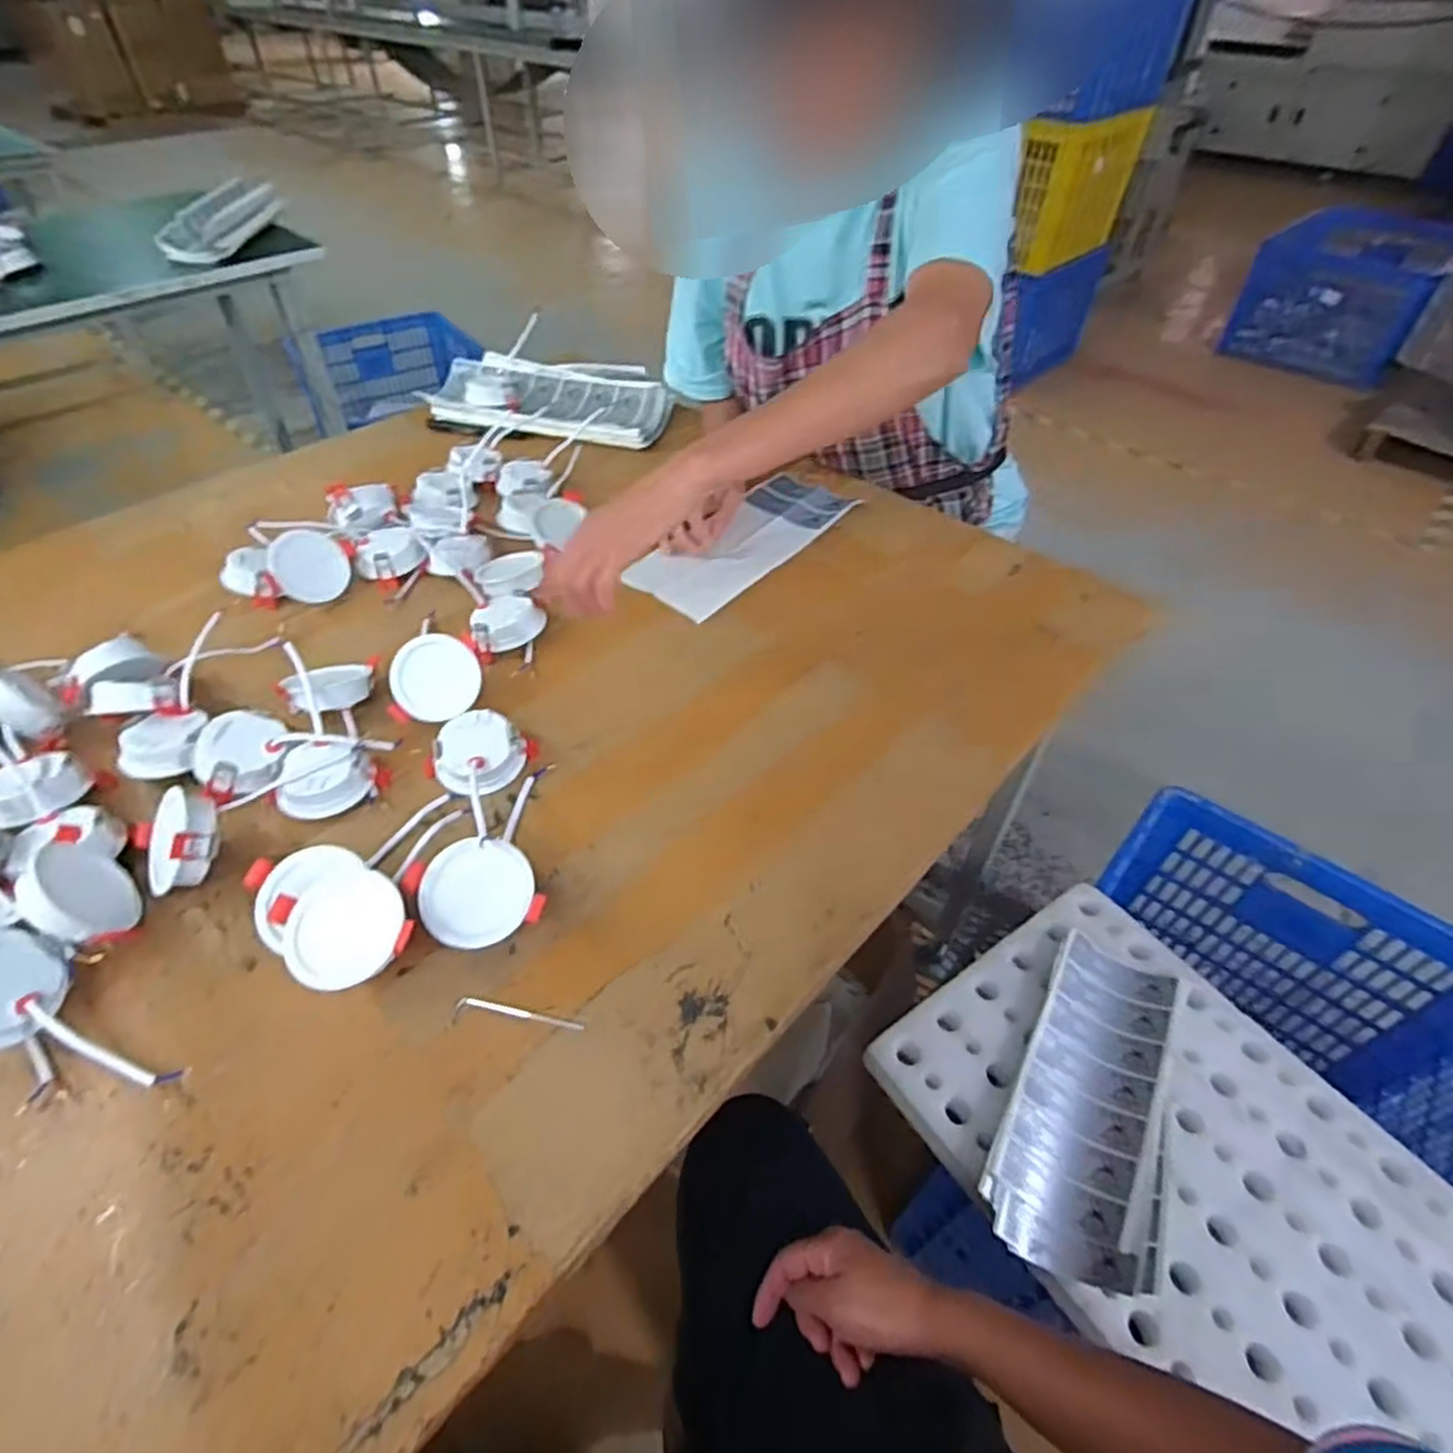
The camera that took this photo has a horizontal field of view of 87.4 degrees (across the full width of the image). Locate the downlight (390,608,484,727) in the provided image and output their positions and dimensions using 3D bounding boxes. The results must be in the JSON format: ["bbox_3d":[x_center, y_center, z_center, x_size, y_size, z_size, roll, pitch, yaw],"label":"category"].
[{"bbox_3d":[-0.250,-0.041,0.657,0.072,0.024,0.072,0,87,-7],"label":"downlight"}]

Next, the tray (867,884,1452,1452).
[{"bbox_3d":[0.462,0.442,0.742,0.385,0.030,0.551,-27,55,-24],"label":"tray"}]

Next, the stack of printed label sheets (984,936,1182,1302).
[{"bbox_3d":[0.371,0.366,0.761,0.143,0.039,0.337,26,52,19],"label":"stack of printed label sheets"}]

